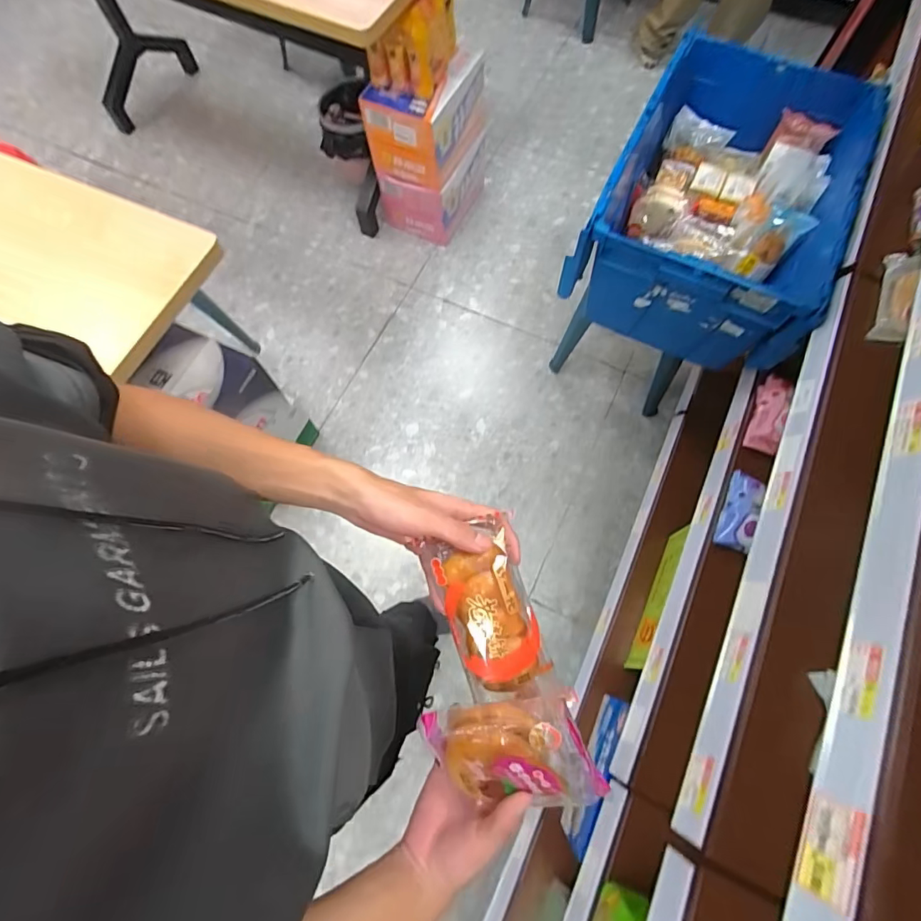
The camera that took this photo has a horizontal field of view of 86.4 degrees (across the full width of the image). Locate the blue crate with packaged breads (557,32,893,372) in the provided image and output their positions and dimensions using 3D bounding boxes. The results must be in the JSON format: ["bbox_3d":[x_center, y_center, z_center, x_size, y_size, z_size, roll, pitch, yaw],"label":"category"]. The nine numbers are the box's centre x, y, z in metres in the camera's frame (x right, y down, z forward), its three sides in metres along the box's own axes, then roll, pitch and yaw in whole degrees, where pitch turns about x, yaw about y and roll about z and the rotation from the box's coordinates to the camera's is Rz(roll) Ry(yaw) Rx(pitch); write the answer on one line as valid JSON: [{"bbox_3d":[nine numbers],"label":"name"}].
[{"bbox_3d":[0.551,-0.537,1.071,0.428,0.303,0.648,26,73,11],"label":"blue crate with packaged breads"}]

